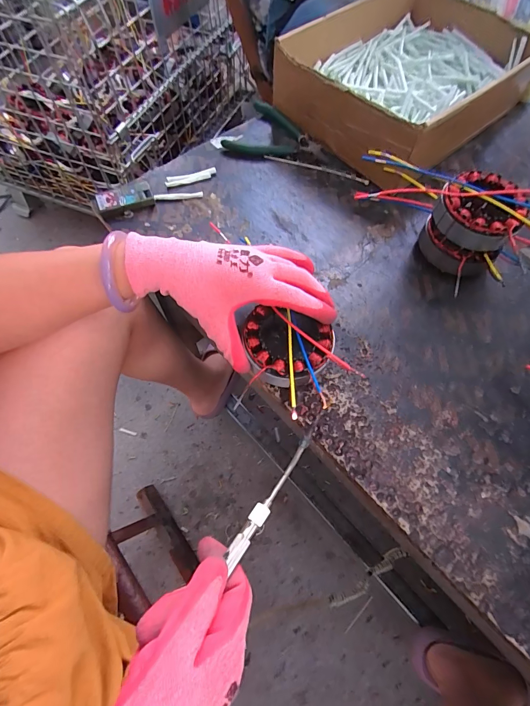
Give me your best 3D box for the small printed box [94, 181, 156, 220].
[{"bbox_3d":[-0.176,-0.193,0.440,0.069,0.016,0.036,-26,67,-14],"label":"small printed box"}]

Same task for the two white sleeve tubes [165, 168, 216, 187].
[{"bbox_3d":[-0.098,-0.234,0.465,0.069,0.007,0.015,-19,66,-11],"label":"two white sleeve tubes"}]

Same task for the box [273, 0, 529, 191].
[{"bbox_3d":[0.223,-0.416,0.525,0.372,0.096,0.257,-36,70,-18],"label":"box"}]

